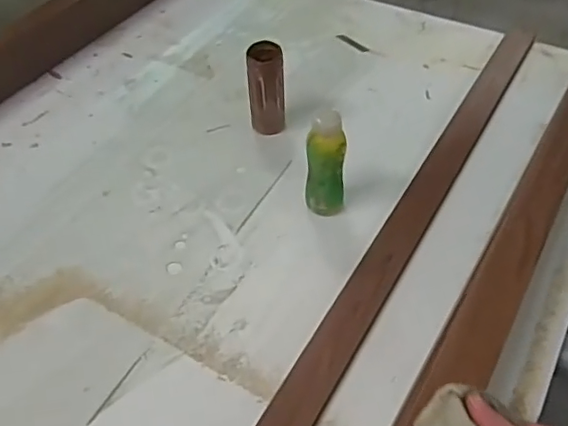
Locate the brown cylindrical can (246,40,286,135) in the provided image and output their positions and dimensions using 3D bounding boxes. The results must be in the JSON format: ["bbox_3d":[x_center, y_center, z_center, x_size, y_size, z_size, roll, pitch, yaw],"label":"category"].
[{"bbox_3d":[-0.030,-0.212,0.984,0.063,0.154,0.058,-2,48,1],"label":"brown cylindrical can"}]

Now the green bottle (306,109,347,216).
[{"bbox_3d":[0.062,-0.067,0.839,0.054,0.166,0.064,-3,48,0],"label":"green bottle"}]

